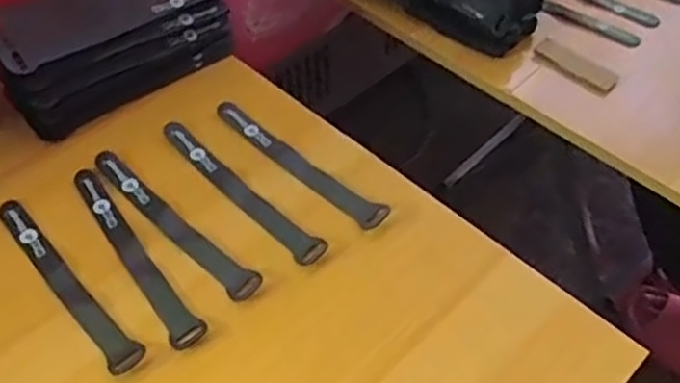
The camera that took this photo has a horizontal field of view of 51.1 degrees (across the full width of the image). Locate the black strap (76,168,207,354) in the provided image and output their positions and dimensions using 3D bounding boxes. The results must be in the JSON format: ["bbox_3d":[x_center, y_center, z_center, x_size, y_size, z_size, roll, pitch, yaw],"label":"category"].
[{"bbox_3d":[-0.158,0.045,0.547,0.025,0.004,0.191,-29,56,-21],"label":"black strap"}]

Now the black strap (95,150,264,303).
[{"bbox_3d":[-0.134,0.024,0.563,0.190,0.008,0.025,35,59,25],"label":"black strap"}]

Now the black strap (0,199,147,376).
[{"bbox_3d":[-0.206,0.065,0.533,0.024,0.004,0.190,-34,58,-24],"label":"black strap"}]

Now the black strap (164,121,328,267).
[{"bbox_3d":[-0.083,-0.003,0.587,0.025,0.007,0.193,-35,59,-25],"label":"black strap"}]

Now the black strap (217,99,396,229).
[{"bbox_3d":[-0.036,-0.026,0.603,0.190,0.011,0.023,37,60,26],"label":"black strap"}]

